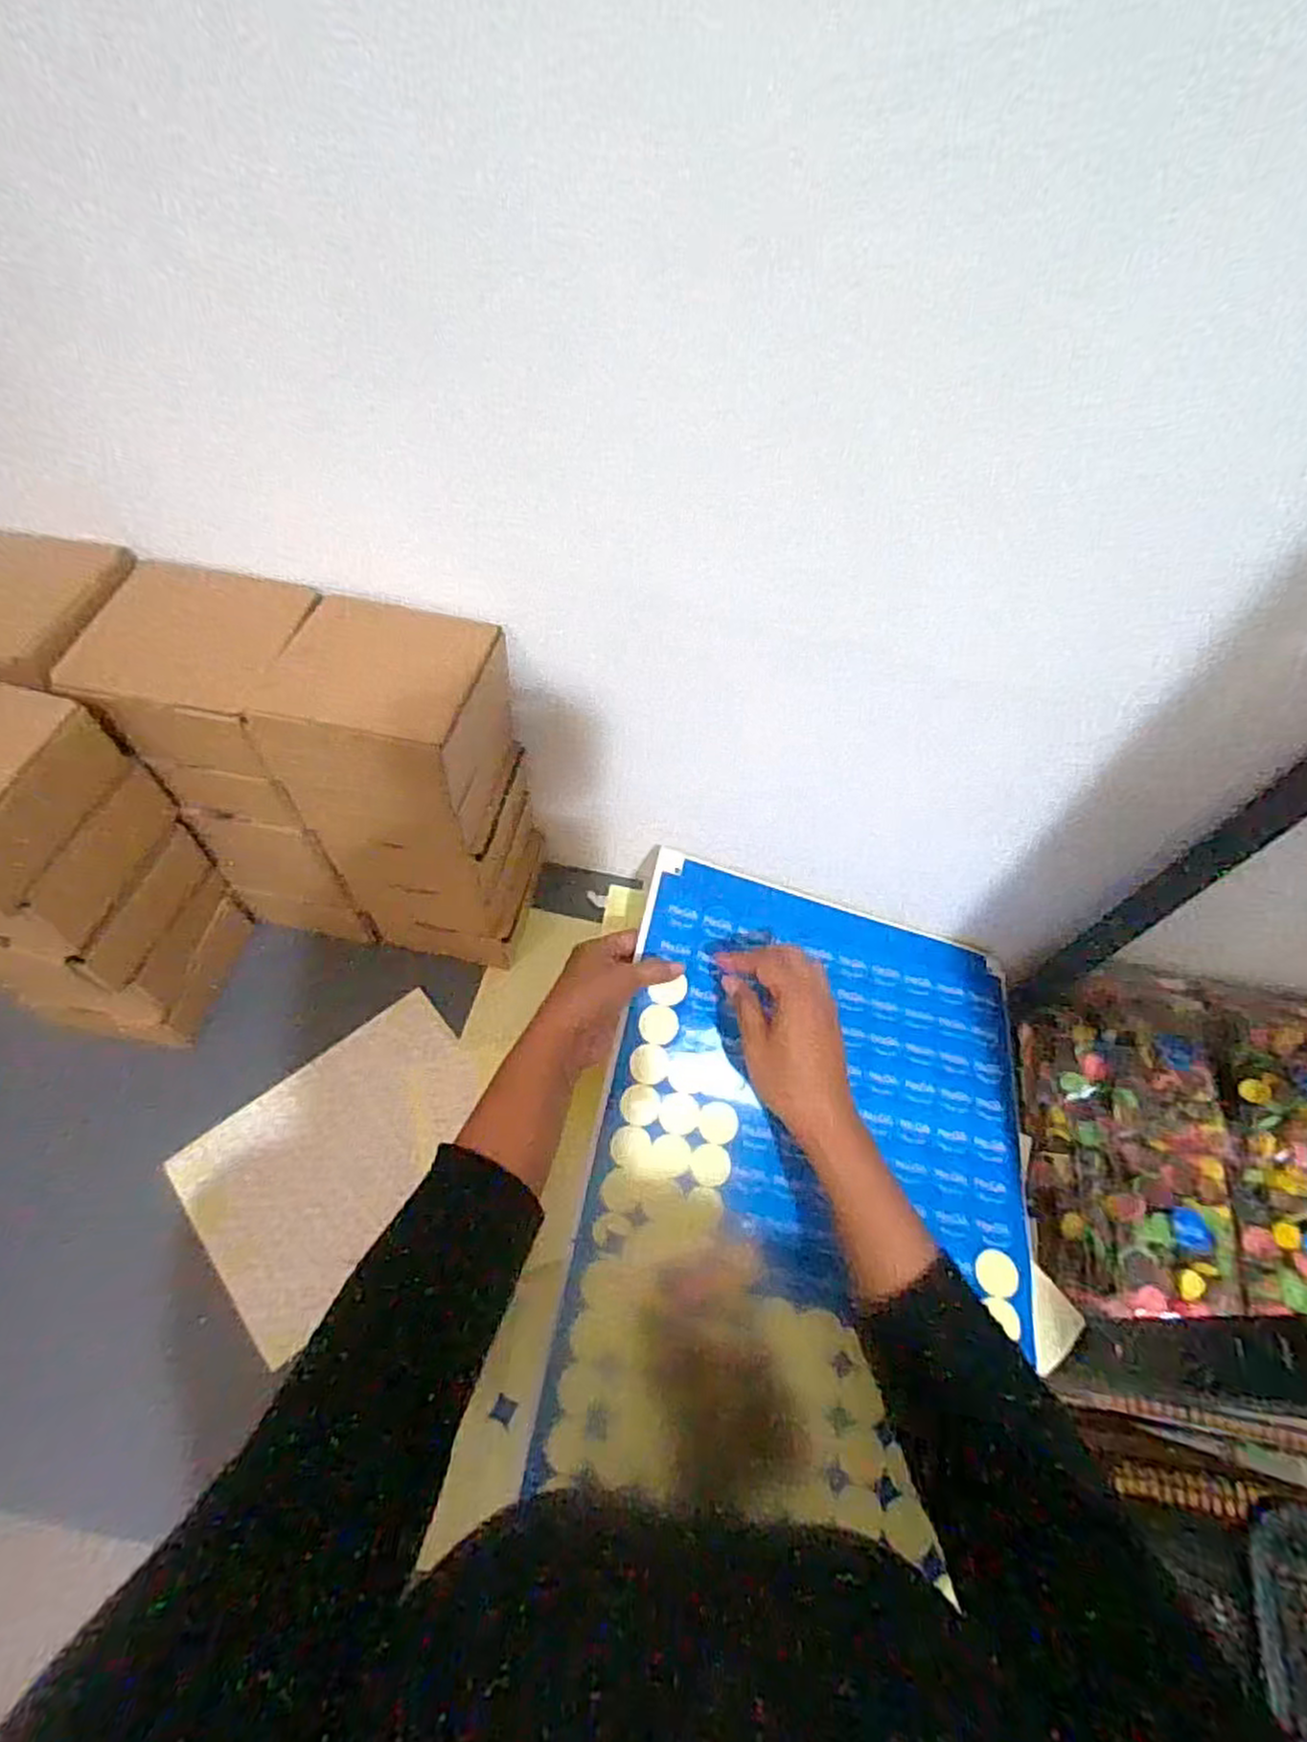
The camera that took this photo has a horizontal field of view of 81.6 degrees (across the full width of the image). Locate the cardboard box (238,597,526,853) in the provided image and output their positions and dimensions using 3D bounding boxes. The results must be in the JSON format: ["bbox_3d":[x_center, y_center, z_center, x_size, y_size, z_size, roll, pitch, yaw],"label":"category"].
[{"bbox_3d":[-0.156,-0.084,0.470,0.112,0.116,0.106,12,59,3],"label":"cardboard box"}]

